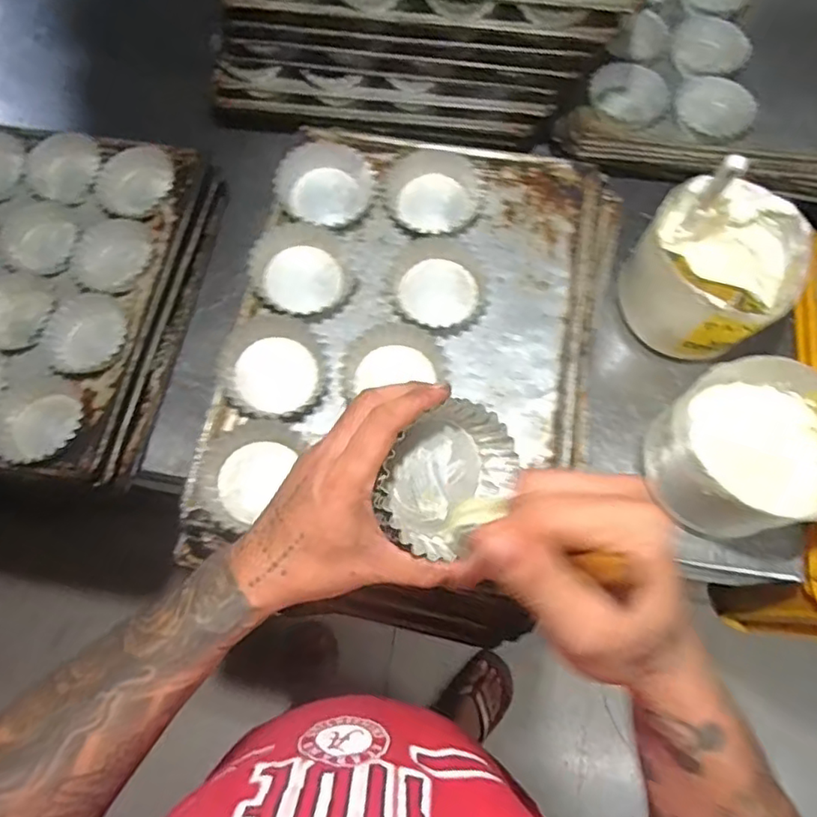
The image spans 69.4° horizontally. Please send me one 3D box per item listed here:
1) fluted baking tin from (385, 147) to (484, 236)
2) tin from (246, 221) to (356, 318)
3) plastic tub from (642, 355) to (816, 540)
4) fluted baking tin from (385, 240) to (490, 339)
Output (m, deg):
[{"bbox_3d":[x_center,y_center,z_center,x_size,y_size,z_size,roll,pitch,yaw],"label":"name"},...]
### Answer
[{"bbox_3d":[0.028,-0.227,0.624,0.095,0.020,0.108,-21,72,-5],"label":"fluted baking tin"},{"bbox_3d":[-0.109,-0.138,0.595,0.095,0.041,0.102,-1,71,2],"label":"tin"},{"bbox_3d":[0.360,0.046,0.627,0.177,0.116,0.164,-1,71,2],"label":"plastic tub"},{"bbox_3d":[0.027,-0.118,0.595,0.103,0.028,0.094,-1,71,2],"label":"fluted baking tin"}]

